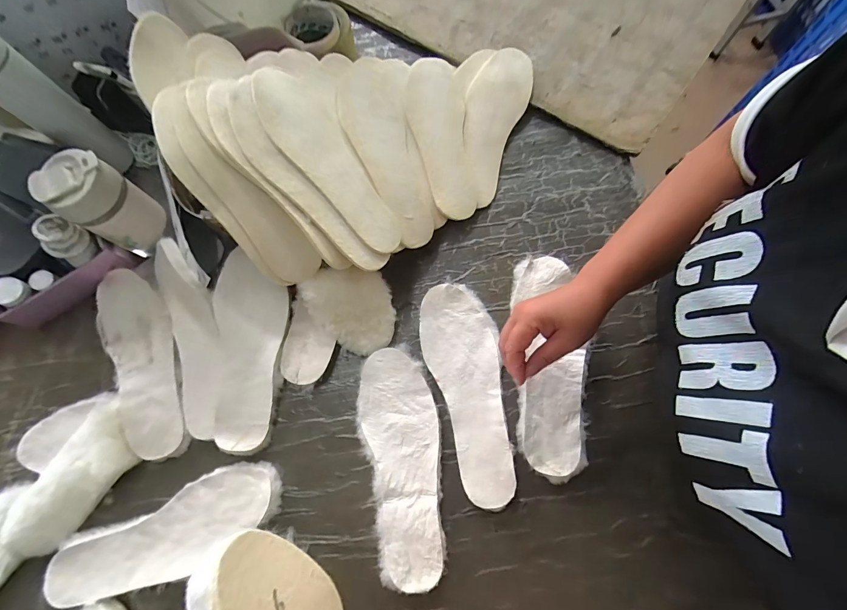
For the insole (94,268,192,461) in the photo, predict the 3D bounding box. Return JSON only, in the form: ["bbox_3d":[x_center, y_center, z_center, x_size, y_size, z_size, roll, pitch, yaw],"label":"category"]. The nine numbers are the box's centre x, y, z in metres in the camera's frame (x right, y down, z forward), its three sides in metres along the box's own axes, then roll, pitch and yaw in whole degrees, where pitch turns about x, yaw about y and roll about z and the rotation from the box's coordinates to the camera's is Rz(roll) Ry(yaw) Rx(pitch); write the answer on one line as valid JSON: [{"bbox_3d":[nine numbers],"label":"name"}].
[{"bbox_3d":[-0.385,0.074,0.517,0.084,0.018,0.268,-24,76,-5],"label":"insole"}]

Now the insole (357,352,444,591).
[{"bbox_3d":[-0.024,0.190,0.470,0.094,0.013,0.268,-10,75,-1],"label":"insole"}]

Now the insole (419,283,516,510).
[{"bbox_3d":[0.055,0.105,0.488,0.097,0.012,0.273,-6,75,0],"label":"insole"}]

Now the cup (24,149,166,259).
[{"bbox_3d":[-0.414,-0.132,0.507,0.074,0.134,0.086,26,77,8],"label":"cup"}]

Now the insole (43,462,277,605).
[{"bbox_3d":[-0.308,0.277,0.455,0.276,0.007,0.088,-24,76,-5],"label":"insole"}]

